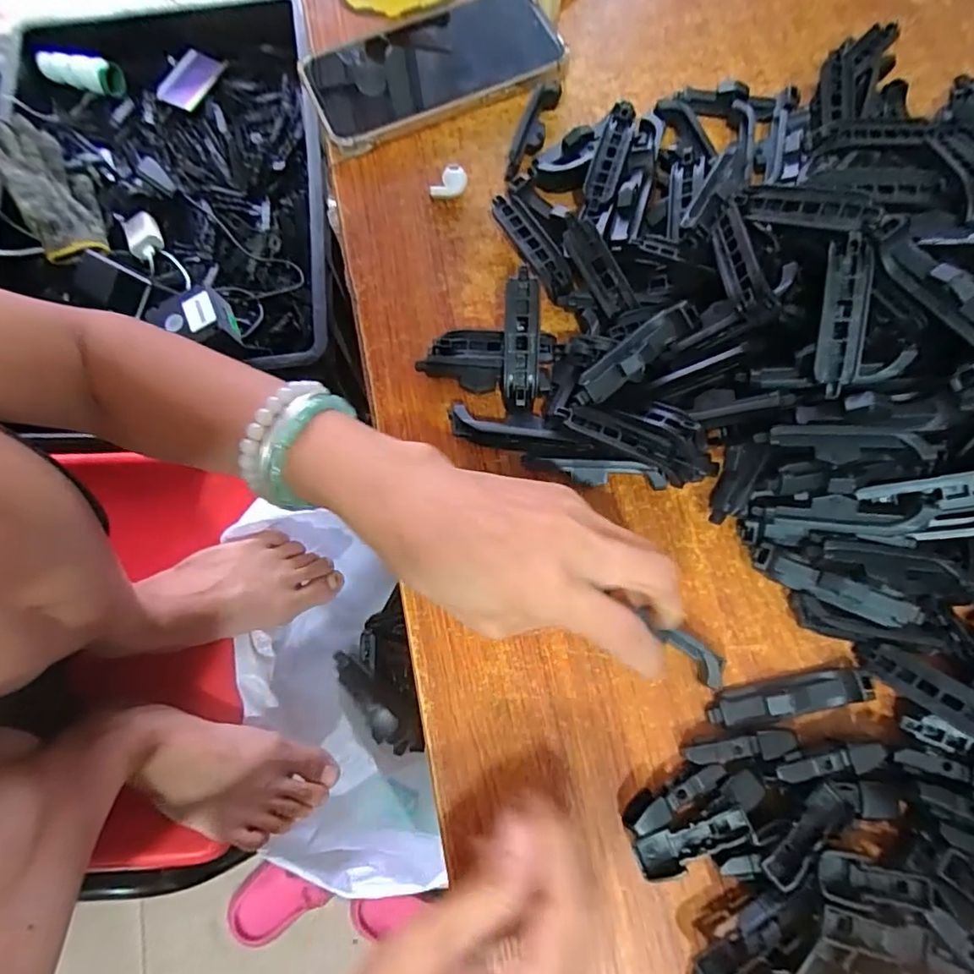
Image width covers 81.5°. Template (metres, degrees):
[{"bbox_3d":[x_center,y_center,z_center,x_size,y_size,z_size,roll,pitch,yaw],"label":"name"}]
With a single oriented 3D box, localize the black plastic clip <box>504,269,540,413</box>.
[{"bbox_3d":[0.018,-0.077,0.303,0.019,0.012,0.074,1,98,1],"label":"black plastic clip"}]

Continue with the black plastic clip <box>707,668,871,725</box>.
[{"bbox_3d":[0.144,0.101,0.270,0.074,0.017,0.017,-10,74,-2],"label":"black plastic clip"}]

